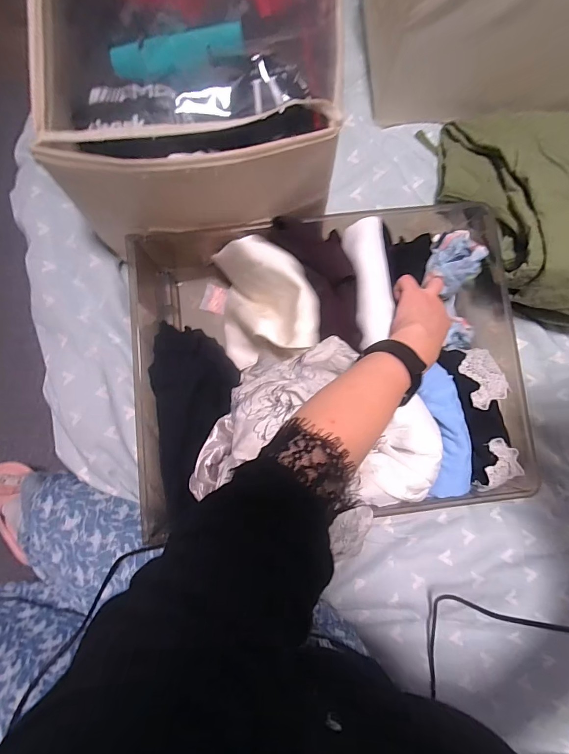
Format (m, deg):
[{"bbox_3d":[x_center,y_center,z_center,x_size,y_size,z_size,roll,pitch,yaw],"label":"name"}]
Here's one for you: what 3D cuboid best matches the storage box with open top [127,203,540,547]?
[{"bbox_3d":[0.049,-0.028,0.497,0.446,0.154,0.380,-6,83,-1],"label":"storage box with open top"}]

